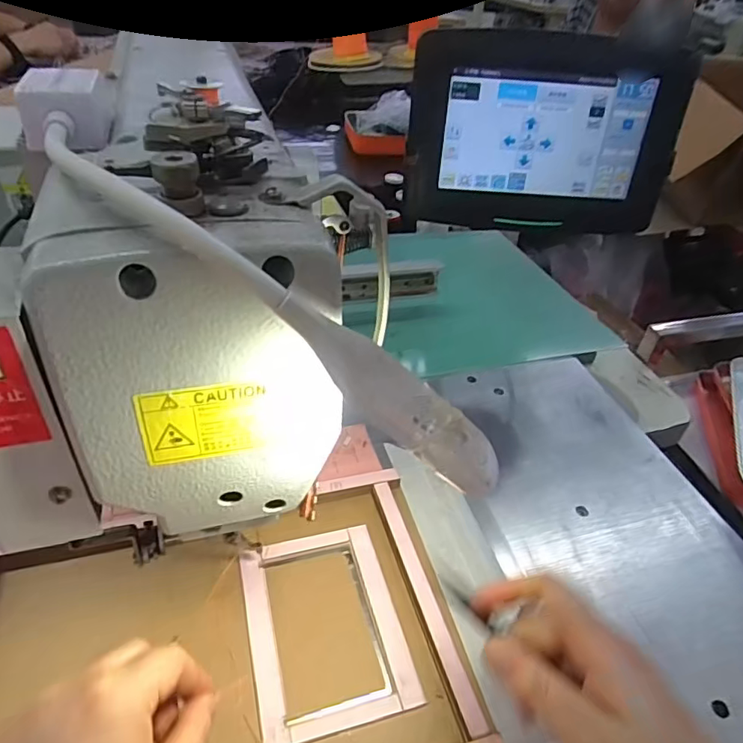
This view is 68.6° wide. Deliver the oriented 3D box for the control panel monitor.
[{"bbox_3d":[0.132,-0.178,0.415,0.201,0.137,0.023,4,40,-2],"label":"control panel monitor"}]

